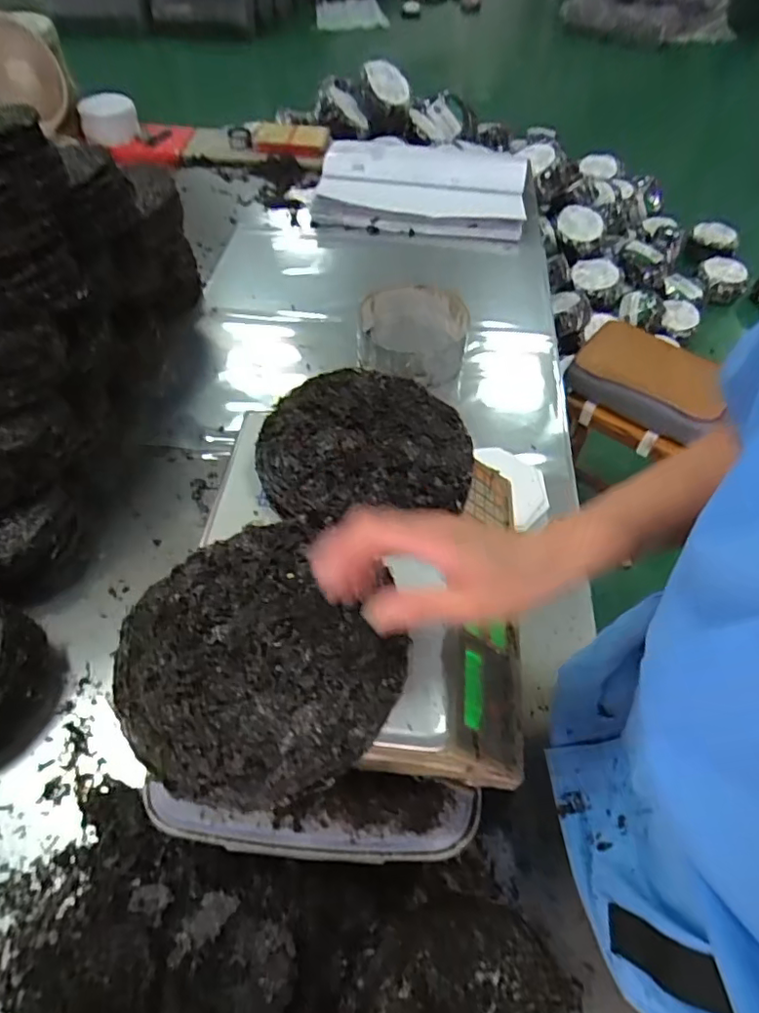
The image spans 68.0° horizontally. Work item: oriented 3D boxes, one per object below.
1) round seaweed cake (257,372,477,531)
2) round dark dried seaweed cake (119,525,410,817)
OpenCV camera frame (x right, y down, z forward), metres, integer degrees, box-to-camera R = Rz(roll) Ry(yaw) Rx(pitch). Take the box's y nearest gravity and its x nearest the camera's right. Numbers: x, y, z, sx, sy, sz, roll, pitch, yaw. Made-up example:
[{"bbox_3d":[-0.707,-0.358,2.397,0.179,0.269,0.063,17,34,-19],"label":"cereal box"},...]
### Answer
[{"bbox_3d":[-0.016,-0.065,0.545,0.199,0.019,0.182,1,55,-1],"label":"round seaweed cake"},{"bbox_3d":[-0.085,0.106,0.404,0.189,0.018,0.188,1,55,-1],"label":"round dark dried seaweed cake"}]

